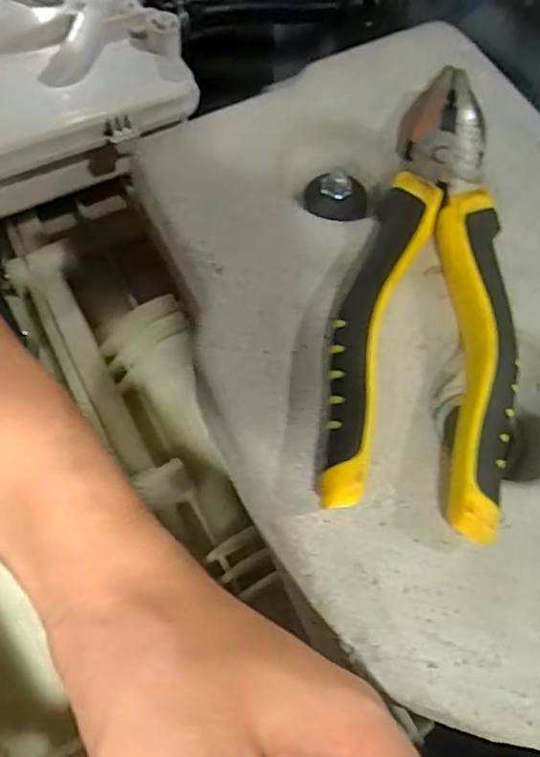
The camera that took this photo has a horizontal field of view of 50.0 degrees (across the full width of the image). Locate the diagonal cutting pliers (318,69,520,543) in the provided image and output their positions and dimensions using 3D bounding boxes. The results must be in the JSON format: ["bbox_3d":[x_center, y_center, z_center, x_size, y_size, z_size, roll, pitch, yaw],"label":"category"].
[{"bbox_3d":[0.062,-0.039,0.209,0.060,0.018,0.182,15,67,5],"label":"diagonal cutting pliers"}]

